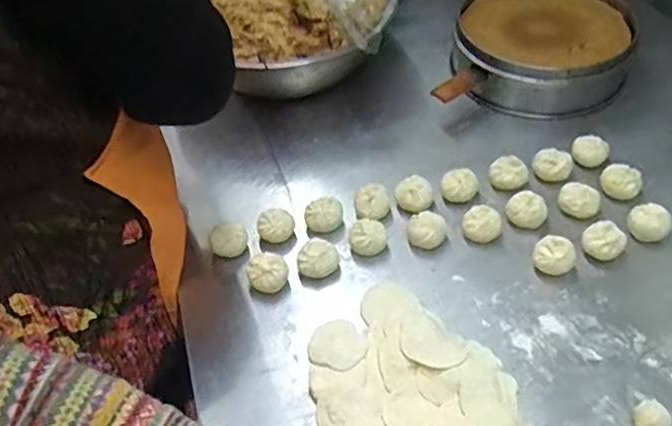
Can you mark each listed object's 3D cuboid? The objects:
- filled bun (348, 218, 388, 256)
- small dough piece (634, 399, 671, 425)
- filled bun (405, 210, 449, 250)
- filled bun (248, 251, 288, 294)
[{"bbox_3d":[0.035,0.030,0.660,0.041,0.034,0.033,-4,46,1],"label":"filled bun"},{"bbox_3d":[0.266,0.178,0.510,0.027,0.025,0.030,32,57,30],"label":"small dough piece"},{"bbox_3d":[0.100,0.022,0.661,0.044,0.030,0.037,6,47,10],"label":"filled bun"},{"bbox_3d":[-0.071,0.066,0.639,0.040,0.039,0.037,-3,46,3],"label":"filled bun"}]

